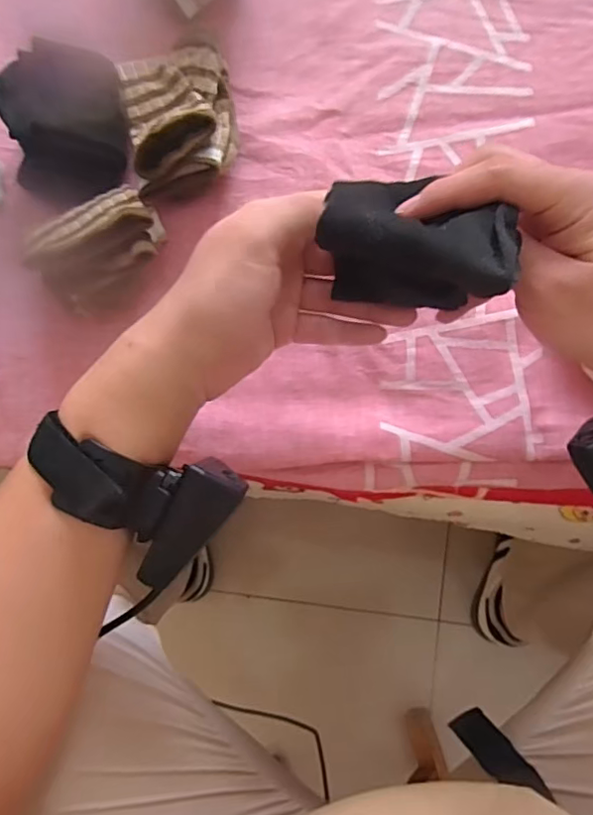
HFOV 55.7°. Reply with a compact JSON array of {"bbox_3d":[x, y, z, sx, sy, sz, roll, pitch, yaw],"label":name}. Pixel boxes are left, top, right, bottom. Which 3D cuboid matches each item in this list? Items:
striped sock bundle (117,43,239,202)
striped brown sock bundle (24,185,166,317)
[{"bbox_3d":[-0.083,-0.207,0.397,0.077,0.052,0.116,-12,84,3],"label":"striped sock bundle"},{"bbox_3d":[-0.138,-0.105,0.382,0.091,0.060,0.073,-22,83,2],"label":"striped brown sock bundle"}]

